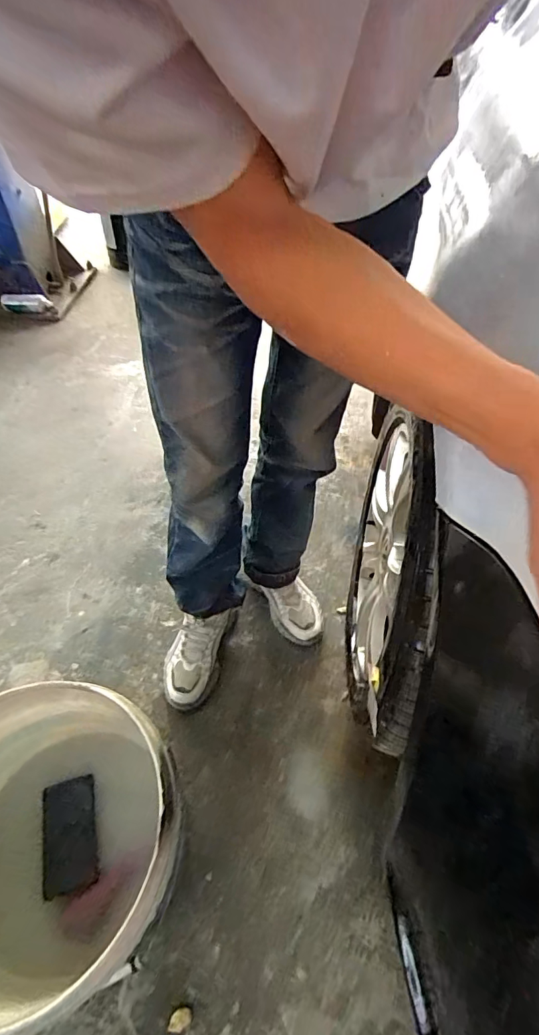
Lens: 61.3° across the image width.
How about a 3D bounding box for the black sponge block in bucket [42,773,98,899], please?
[{"bbox_3d":[-0.271,0.430,0.618,0.063,0.025,0.130,-15,51,-12],"label":"black sponge block in bucket"}]

